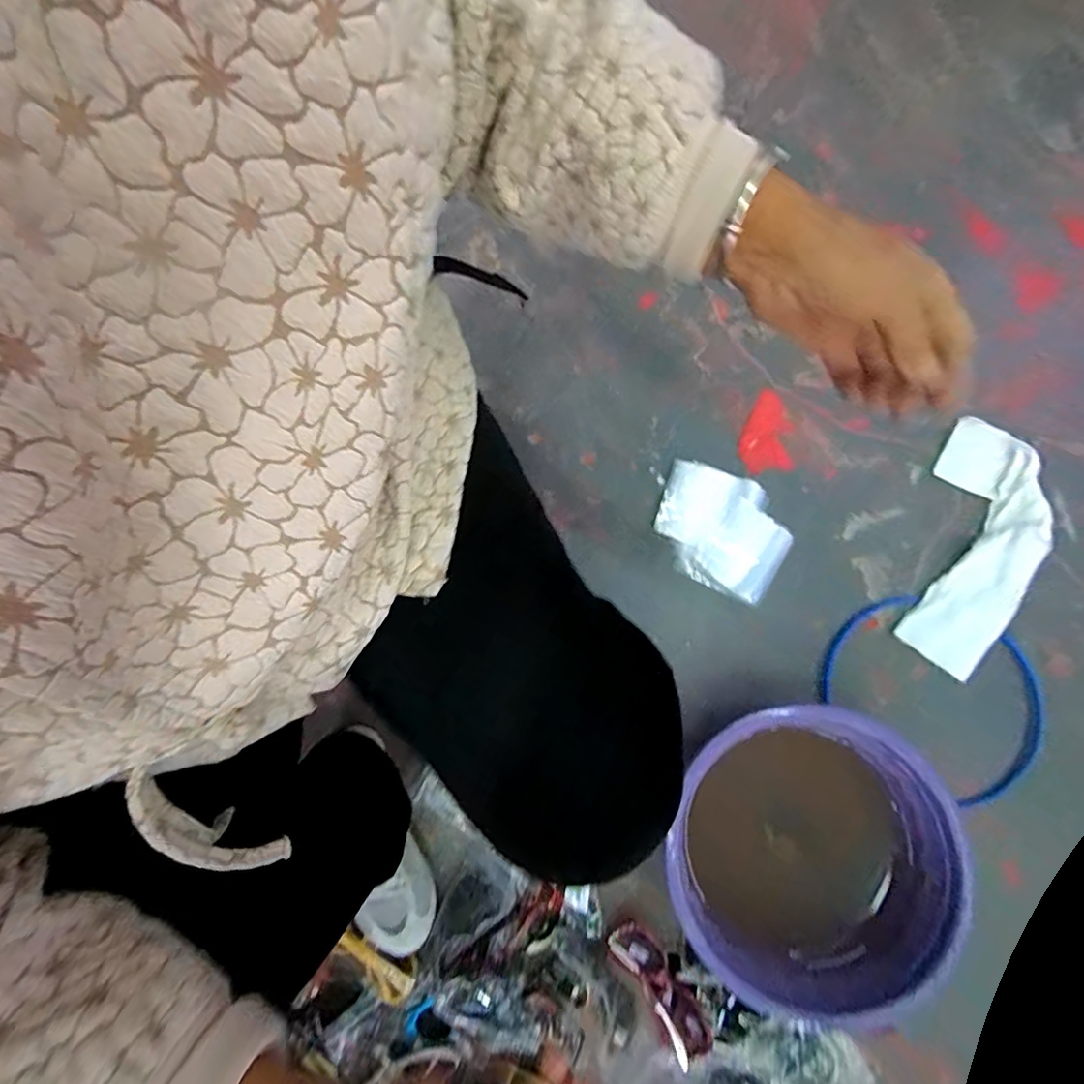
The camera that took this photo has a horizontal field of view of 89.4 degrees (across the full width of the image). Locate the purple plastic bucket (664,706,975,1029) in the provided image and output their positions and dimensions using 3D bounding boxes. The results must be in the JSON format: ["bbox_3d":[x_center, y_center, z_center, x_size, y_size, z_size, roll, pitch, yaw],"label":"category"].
[{"bbox_3d":[0.279,0.331,0.605,0.245,0.128,0.291,27,80,7],"label":"purple plastic bucket"}]

